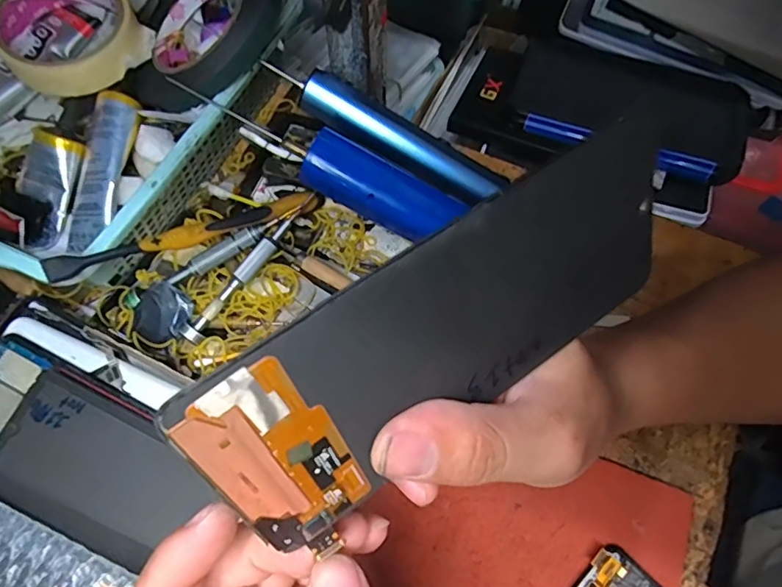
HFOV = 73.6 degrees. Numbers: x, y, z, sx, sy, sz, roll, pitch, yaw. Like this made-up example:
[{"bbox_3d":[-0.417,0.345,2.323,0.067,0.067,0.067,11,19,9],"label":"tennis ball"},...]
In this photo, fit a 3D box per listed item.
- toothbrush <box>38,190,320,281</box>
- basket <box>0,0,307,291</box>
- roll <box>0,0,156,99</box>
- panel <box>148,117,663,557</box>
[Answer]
[{"bbox_3d":[-0.114,-0.038,0.311,0.162,0.013,0.017,-23,68,-33],"label":"toothbrush"},{"bbox_3d":[-0.199,-0.134,0.356,0.188,0.062,0.261,25,69,9],"label":"basket"},{"bbox_3d":[-0.219,-0.178,0.354,0.088,0.026,0.088,0,67,-1],"label":"roll"},{"bbox_3d":[0.020,0.009,0.150,0.150,0.071,0.007,-36,39,-13],"label":"panel"}]

